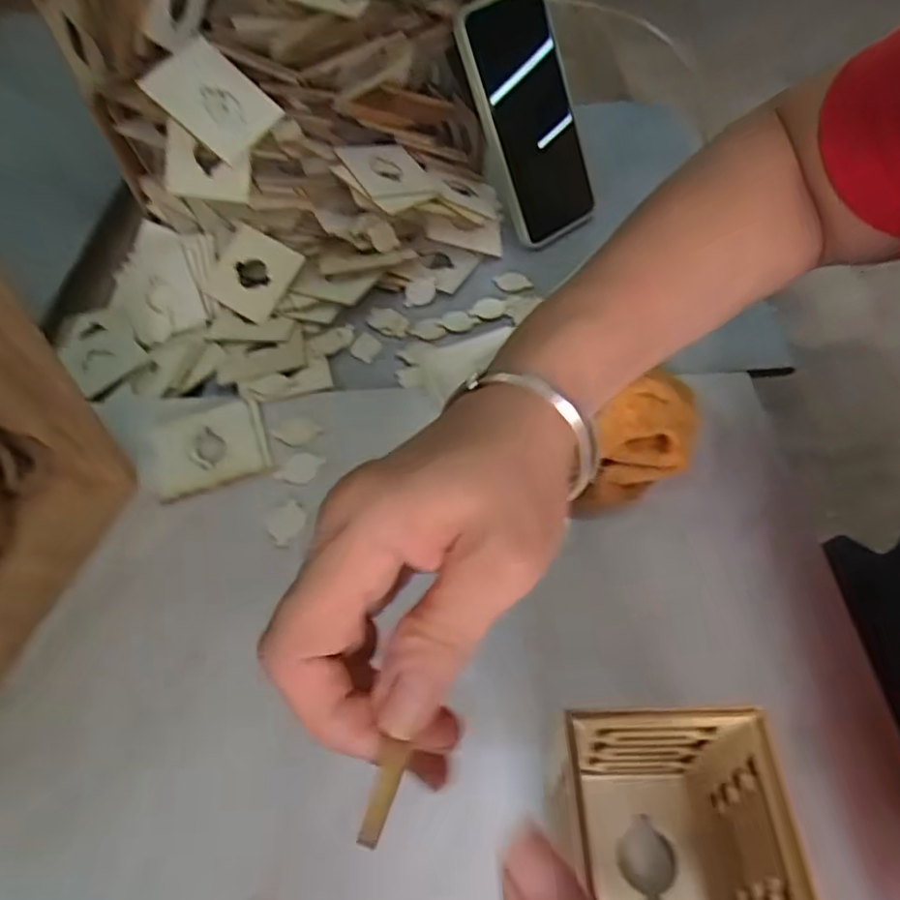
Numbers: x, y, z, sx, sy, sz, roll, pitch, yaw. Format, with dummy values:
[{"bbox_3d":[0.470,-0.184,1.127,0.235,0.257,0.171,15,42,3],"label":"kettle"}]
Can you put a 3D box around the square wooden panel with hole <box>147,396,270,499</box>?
[{"bbox_3d":[-0.152,-0.004,0.420,0.068,0.004,0.069,-19,51,-11],"label":"square wooden panel with hole"}]

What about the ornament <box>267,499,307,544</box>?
[{"bbox_3d":[-0.093,0.040,0.379,0.022,0.004,0.026,-14,50,-7],"label":"ornament"}]

